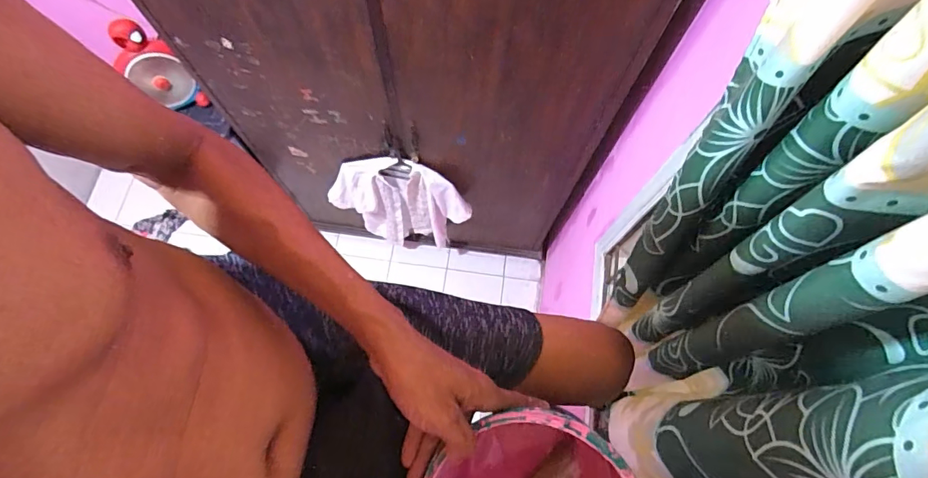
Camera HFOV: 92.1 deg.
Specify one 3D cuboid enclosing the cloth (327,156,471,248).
[{"bbox_3d":[-0.265,-0.112,1.874,0.579,0.731,0.107,8,70,2],"label":"cloth"}]

